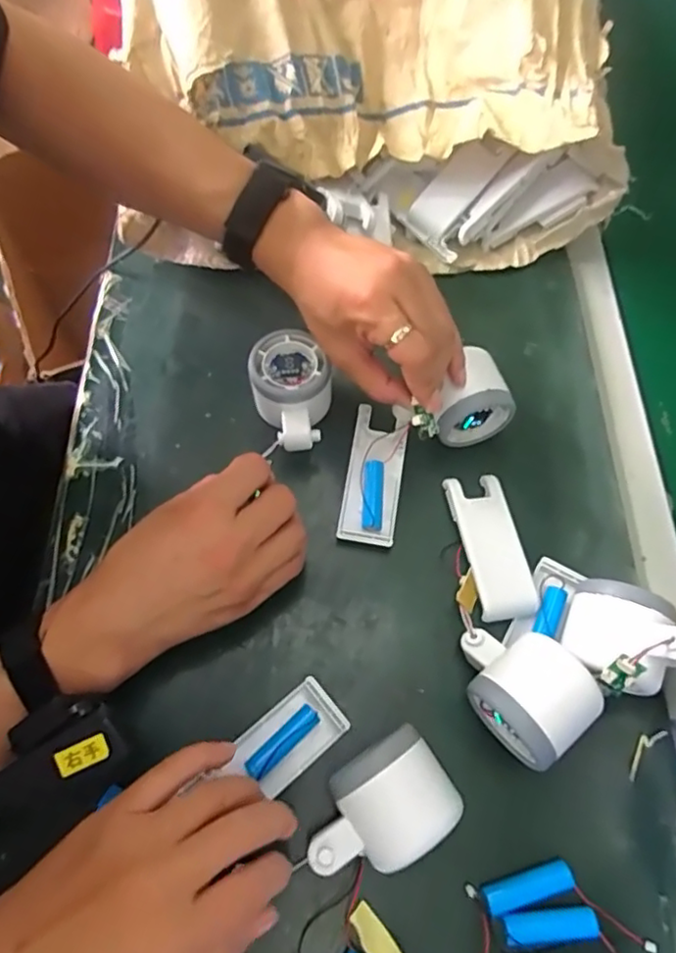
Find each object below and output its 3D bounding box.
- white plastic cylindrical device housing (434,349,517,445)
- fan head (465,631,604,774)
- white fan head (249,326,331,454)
[{"bbox_3d":[0.088,-0.057,0.448,0.060,0.053,0.052,-19,66,-11],"label":"white plastic cylindrical device housing"},{"bbox_3d":[0.110,0.129,0.357,0.054,0.062,0.057,-39,71,-18],"label":"fan head"},{"bbox_3d":[-0.033,-0.056,0.445,0.054,0.052,0.078,-10,65,-7],"label":"white fan head"}]

